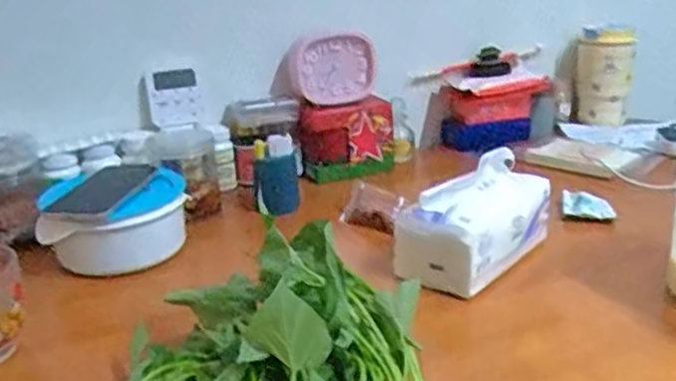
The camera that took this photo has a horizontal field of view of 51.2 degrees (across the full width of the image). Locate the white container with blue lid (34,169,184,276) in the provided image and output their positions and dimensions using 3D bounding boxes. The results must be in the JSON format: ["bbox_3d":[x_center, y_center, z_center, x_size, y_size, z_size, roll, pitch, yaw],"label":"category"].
[{"bbox_3d":[-0.257,0.032,0.811,0.152,0.081,0.121,-11,20,-17],"label":"white container with blue lid"}]

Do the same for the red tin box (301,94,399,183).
[{"bbox_3d":[0.015,-0.075,1.036,0.130,0.100,0.053,-9,20,-13],"label":"red tin box"}]

